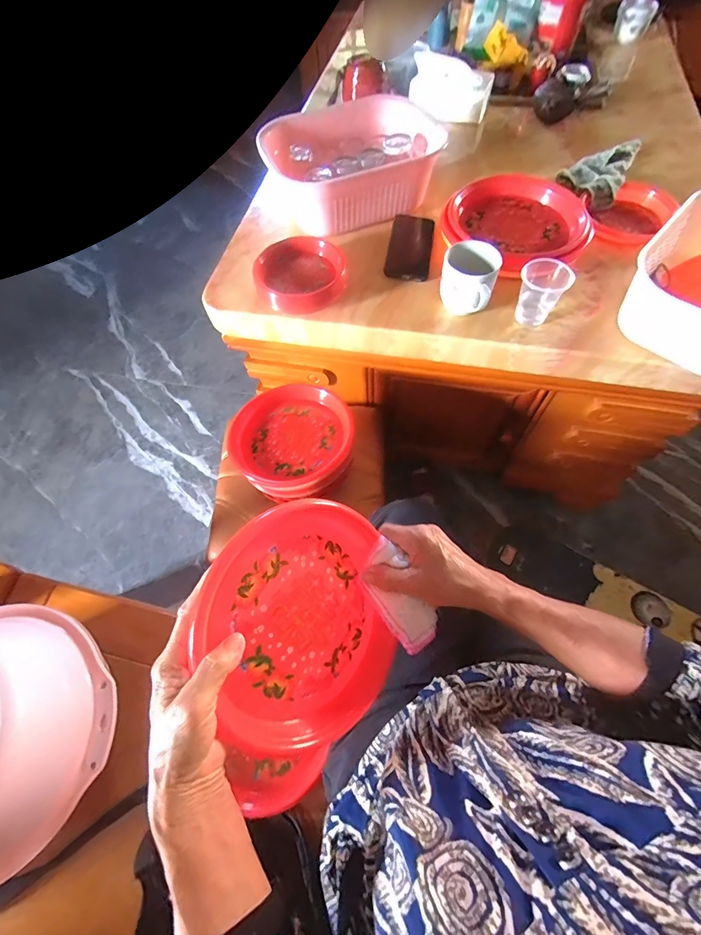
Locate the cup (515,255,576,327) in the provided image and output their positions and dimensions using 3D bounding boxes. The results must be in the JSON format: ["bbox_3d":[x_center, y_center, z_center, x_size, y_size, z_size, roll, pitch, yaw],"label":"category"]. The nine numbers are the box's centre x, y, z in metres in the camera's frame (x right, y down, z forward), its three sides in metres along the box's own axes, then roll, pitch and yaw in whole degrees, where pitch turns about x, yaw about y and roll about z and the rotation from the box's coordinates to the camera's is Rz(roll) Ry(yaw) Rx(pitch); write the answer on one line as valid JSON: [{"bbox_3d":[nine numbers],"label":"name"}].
[{"bbox_3d":[0.275,-0.253,0.577,0.064,0.064,0.060,-2,63,3],"label":"cup"}]

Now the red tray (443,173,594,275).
[{"bbox_3d":[0.283,-0.419,0.665,0.237,0.041,0.221,-35,66,-14],"label":"red tray"}]

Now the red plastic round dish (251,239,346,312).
[{"bbox_3d":[-0.077,-0.303,0.634,0.141,0.055,0.109,-8,63,0],"label":"red plastic round dish"}]

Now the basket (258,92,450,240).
[{"bbox_3d":[0.017,-0.549,0.734,0.282,0.085,0.207,-21,63,-7],"label":"basket"}]

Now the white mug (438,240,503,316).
[{"bbox_3d":[0.171,-0.270,0.587,0.078,0.073,0.085,18,65,12],"label":"white mug"}]

